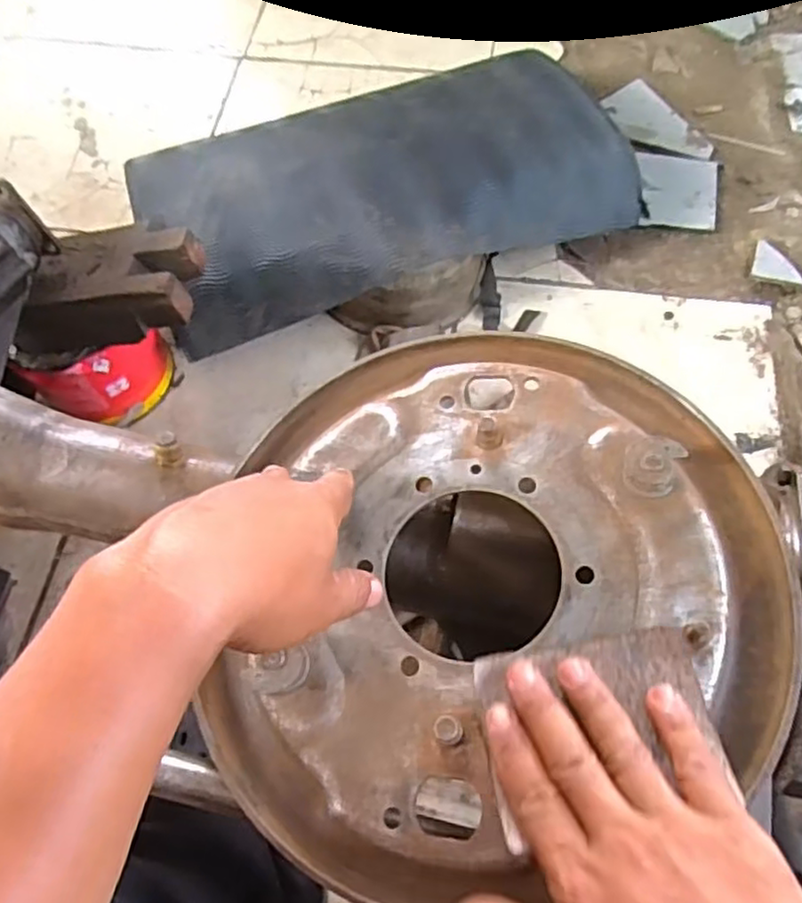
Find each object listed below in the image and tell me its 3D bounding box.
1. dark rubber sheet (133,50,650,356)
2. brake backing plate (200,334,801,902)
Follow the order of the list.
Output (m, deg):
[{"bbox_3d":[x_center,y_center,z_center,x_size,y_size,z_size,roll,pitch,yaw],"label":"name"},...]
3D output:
[{"bbox_3d":[-0.019,-0.344,0.832,0.589,0.054,0.314,-22,66,-9],"label":"dark rubber sheet"},{"bbox_3d":[0.049,0.064,0.357,0.273,0.058,0.290,0,68,0],"label":"brake backing plate"}]

